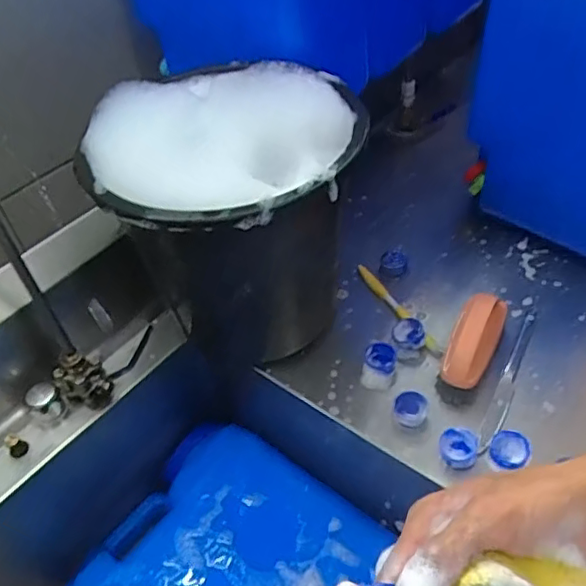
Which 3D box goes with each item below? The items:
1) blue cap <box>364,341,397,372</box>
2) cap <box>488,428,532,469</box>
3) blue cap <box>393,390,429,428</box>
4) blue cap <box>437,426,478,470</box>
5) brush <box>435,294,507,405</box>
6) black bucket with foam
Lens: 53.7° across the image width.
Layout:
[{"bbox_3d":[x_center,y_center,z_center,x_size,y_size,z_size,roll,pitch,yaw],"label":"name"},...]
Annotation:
[{"bbox_3d":[0.108,0.080,0.717,0.038,0.017,0.036,-3,46,3],"label":"blue cap"},{"bbox_3d":[0.232,0.167,0.616,0.041,0.014,0.041,-25,37,21],"label":"cap"},{"bbox_3d":[0.135,0.136,0.665,0.037,0.028,0.037,-3,46,3],"label":"blue cap"},{"bbox_3d":[0.177,0.168,0.624,0.039,0.023,0.039,-3,46,3],"label":"blue cap"},{"bbox_3d":[0.212,0.059,0.692,0.058,0.043,0.133,16,59,31],"label":"brush"},{"bbox_3d":[-0.066,-0.076,0.669,0.255,0.324,0.257,-3,46,3],"label":"black bucket with foam"}]

